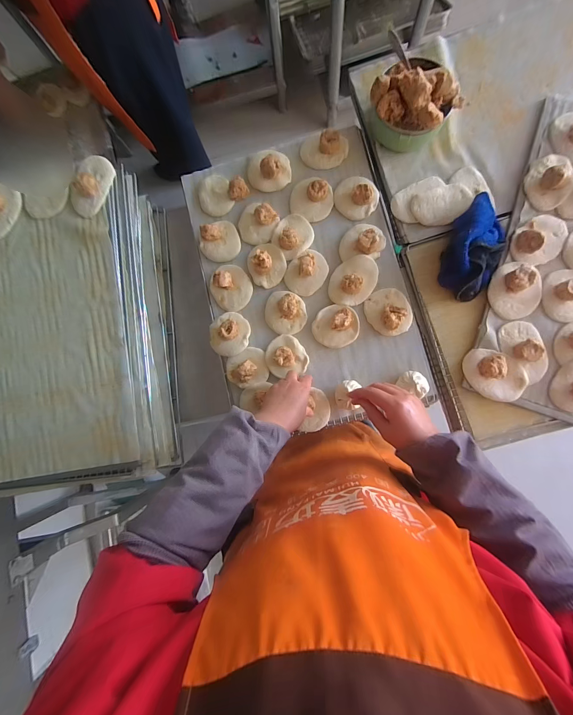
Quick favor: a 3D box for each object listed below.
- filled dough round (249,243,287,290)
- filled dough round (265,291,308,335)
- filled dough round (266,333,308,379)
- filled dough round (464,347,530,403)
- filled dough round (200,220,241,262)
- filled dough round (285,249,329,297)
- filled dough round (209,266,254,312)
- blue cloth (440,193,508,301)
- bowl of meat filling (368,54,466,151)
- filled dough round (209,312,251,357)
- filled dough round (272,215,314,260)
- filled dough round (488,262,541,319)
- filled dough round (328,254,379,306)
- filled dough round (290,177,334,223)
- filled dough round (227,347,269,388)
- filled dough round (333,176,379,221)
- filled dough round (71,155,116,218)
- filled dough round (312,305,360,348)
[{"bbox_3d":[-0.043,-0.194,0.601,0.078,0.034,0.094,-24,82,4],"label":"filled dough round"},{"bbox_3d":[-0.003,-0.091,0.594,0.087,0.028,0.078,28,88,7],"label":"filled dough round"},{"bbox_3d":[-0.003,-0.003,0.586,0.078,0.024,0.083,0,85,5],"label":"filled dough round"},{"bbox_3d":[0.377,0.033,0.535,0.113,0.036,0.079,36,89,9],"label":"filled dough round"},{"bbox_3d":[-0.137,-0.244,0.615,0.081,0.035,0.074,0,85,5],"label":"filled dough round"},{"bbox_3d":[0.040,-0.176,0.595,0.079,0.031,0.090,39,90,7],"label":"filled dough round"},{"bbox_3d":[-0.119,-0.148,0.606,0.096,0.038,0.087,41,90,9],"label":"filled dough round"},{"bbox_3d":[0.350,-0.208,0.543,0.102,0.065,0.194,25,87,9],"label":"blue cloth"},{"bbox_3d":[0.238,-0.478,0.556,0.151,0.117,0.138,-1,84,7],"label":"bowl of meat filling"},{"bbox_3d":[-0.117,-0.050,0.599,0.081,0.026,0.087,0,85,5],"label":"filled dough round"},{"bbox_3d":[0.014,-0.253,0.608,0.080,0.022,0.081,0,83,2],"label":"filled dough round"},{"bbox_3d":[0.421,-0.124,0.538,0.091,0.038,0.094,0,85,5],"label":"filled dough round"},{"bbox_3d":[0.133,-0.155,0.584,0.084,0.025,0.104,29,89,7],"label":"filled dough round"},{"bbox_3d":[0.051,-0.327,0.607,0.085,0.033,0.087,0,85,5],"label":"filled dough round"},{"bbox_3d":[-0.080,0.019,0.591,0.082,0.029,0.072,-18,84,4],"label":"filled dough round"},{"bbox_3d":[0.141,-0.326,0.596,0.076,0.030,0.085,-37,83,2],"label":"filled dough round"},{"bbox_3d":[-0.384,-0.336,0.570,0.071,0.033,0.121,12,87,6],"label":"filled dough round"},{"bbox_3d":[0.098,-0.064,0.579,0.087,0.032,0.083,0,85,5],"label":"filled dough round"}]

